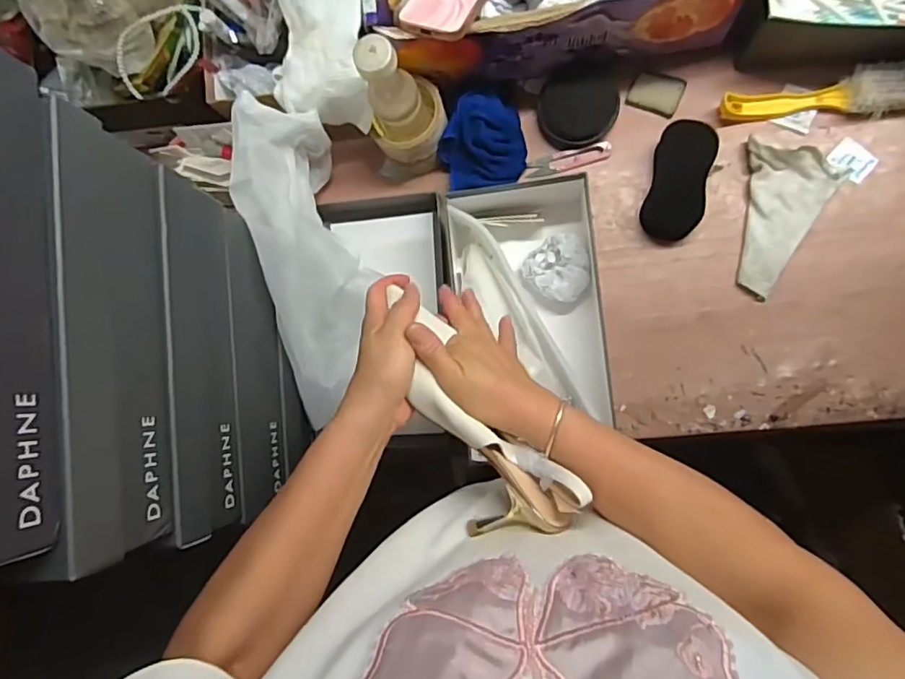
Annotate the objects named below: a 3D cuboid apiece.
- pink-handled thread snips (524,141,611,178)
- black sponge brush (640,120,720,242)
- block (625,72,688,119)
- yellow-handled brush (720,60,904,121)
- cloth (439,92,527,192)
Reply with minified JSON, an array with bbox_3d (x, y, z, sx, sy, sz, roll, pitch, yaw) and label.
[{"bbox_3d":[0.142,-0.220,0.686,0.101,0.007,0.023,-13,84,8],"label":"pink-handled thread snips"},{"bbox_3d":[0.261,-0.182,0.646,0.061,0.030,0.131,12,100,9],"label":"black sponge brush"},{"bbox_3d":[0.243,-0.294,0.671,0.061,0.008,0.047,19,89,10],"label":"block"},{"bbox_3d":[0.424,-0.276,0.626,0.228,0.036,0.050,2,86,9],"label":"yellow-handled brush"},{"bbox_3d":[0.034,-0.233,0.667,0.102,0.057,0.097,-13,84,8],"label":"cloth"}]

